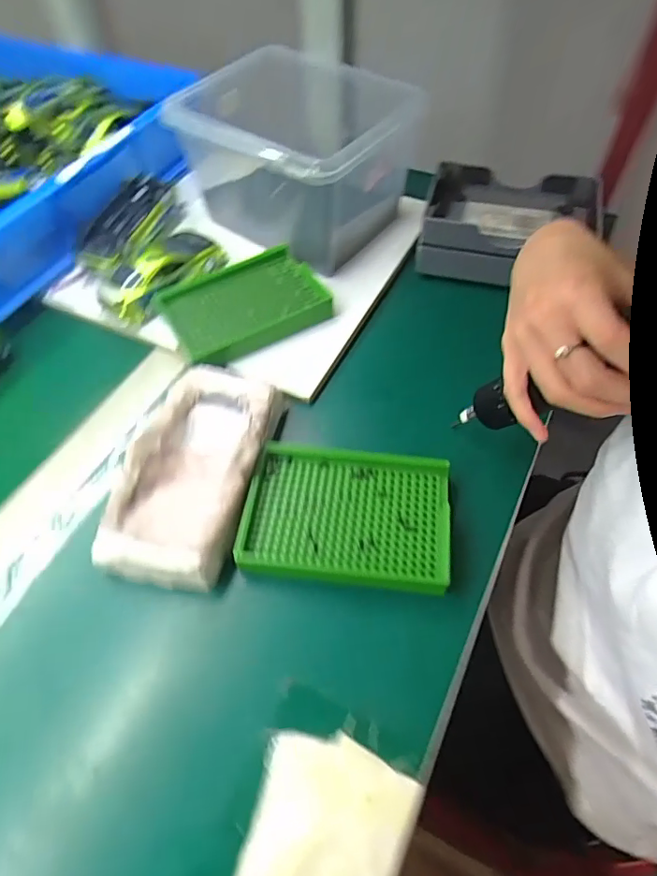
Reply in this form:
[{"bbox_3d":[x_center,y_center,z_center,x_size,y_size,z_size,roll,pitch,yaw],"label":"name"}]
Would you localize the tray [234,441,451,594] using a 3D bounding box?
[{"bbox_3d":[0.012,0.052,0.361,0.137,0.014,0.095,6,57,5],"label":"tray"}]

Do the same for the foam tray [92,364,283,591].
[{"bbox_3d":[-0.094,0.018,0.376,0.088,0.021,0.170,12,60,7],"label":"foam tray"}]

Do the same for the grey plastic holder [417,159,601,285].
[{"bbox_3d":[0.169,-0.202,0.499,0.156,0.058,0.102,12,60,7],"label":"grey plastic holder"}]

